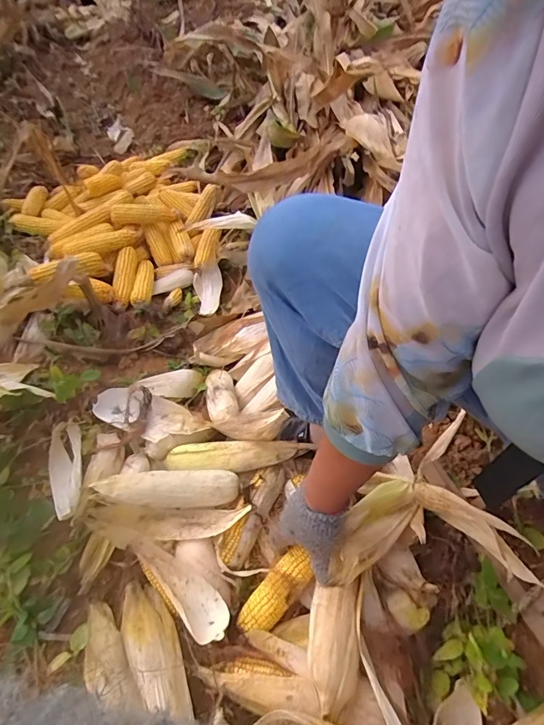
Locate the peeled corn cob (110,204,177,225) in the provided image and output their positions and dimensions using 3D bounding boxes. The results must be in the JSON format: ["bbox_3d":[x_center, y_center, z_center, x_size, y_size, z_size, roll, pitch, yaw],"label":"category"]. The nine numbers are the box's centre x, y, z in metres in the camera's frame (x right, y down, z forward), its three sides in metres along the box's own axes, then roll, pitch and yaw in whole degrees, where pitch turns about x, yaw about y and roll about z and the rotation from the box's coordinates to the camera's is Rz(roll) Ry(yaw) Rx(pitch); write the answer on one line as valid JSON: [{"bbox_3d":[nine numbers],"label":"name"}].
[{"bbox_3d":[-0.375,-0.437,1.215,0.183,0.041,0.061,-8,49,-21],"label":"peeled corn cob"}]

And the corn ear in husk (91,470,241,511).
[{"bbox_3d":[-0.166,0.200,0.660,0.219,0.046,0.060,-8,50,-4],"label":"corn ear in husk"}]

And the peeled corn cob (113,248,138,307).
[{"bbox_3d":[-0.398,-0.234,1.129,0.054,0.052,0.203,-8,50,-3],"label":"peeled corn cob"}]

